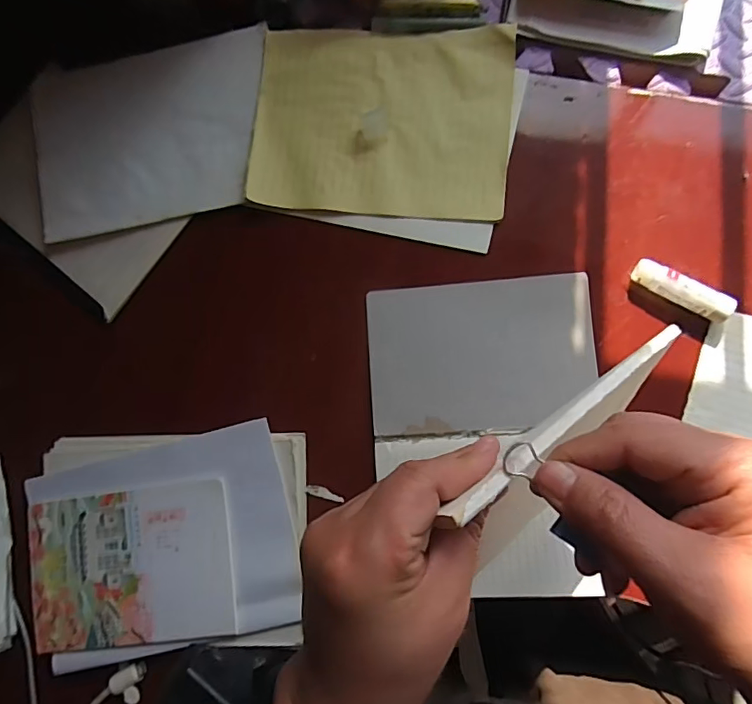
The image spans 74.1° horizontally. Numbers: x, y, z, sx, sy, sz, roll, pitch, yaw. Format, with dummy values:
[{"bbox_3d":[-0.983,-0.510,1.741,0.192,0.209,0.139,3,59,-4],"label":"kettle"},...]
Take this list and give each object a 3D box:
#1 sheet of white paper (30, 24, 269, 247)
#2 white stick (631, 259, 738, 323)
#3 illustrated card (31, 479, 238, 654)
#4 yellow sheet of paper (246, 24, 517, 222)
[{"bbox_3d":[-0.237,-0.226,0.521,0.251,0.008,0.184,-10,85,5],"label":"sheet of white paper"},{"bbox_3d":[0.272,-0.053,0.445,0.085,0.027,0.023,34,90,8],"label":"white stick"},{"bbox_3d":[-0.233,0.204,0.475,0.201,0.006,0.138,-9,81,6],"label":"illustrated card"},{"bbox_3d":[0.004,-0.230,0.494,0.252,0.012,0.183,5,86,7],"label":"yellow sheet of paper"}]

